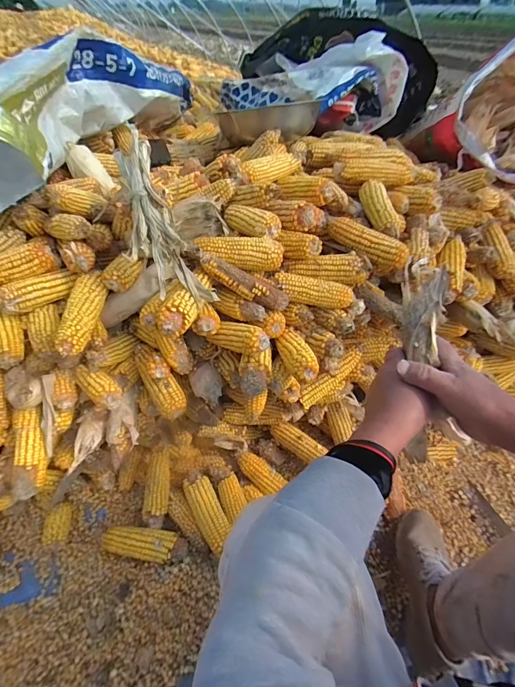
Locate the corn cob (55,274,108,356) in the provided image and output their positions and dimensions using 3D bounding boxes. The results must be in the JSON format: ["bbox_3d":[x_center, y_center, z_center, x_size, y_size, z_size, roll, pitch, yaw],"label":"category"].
[{"bbox_3d":[-0.286,-0.050,0.579,0.045,0.048,0.163,-1,43,-2],"label":"corn cob"}]

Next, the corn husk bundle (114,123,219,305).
[{"bbox_3d":[-0.161,-0.190,0.545,0.096,0.058,0.285,-20,81,-21],"label":"corn husk bundle"}]

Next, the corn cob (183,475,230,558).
[{"bbox_3d":[-0.097,0.338,0.705,0.054,0.047,0.152,-20,47,-21],"label":"corn cob"}]

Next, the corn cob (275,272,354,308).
[{"bbox_3d":[0.100,-0.093,0.624,0.133,0.039,0.034,7,43,7],"label":"corn cob"}]

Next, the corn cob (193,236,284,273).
[{"bbox_3d":[-0.029,-0.155,0.609,0.154,0.044,0.045,3,43,3],"label":"corn cob"}]

